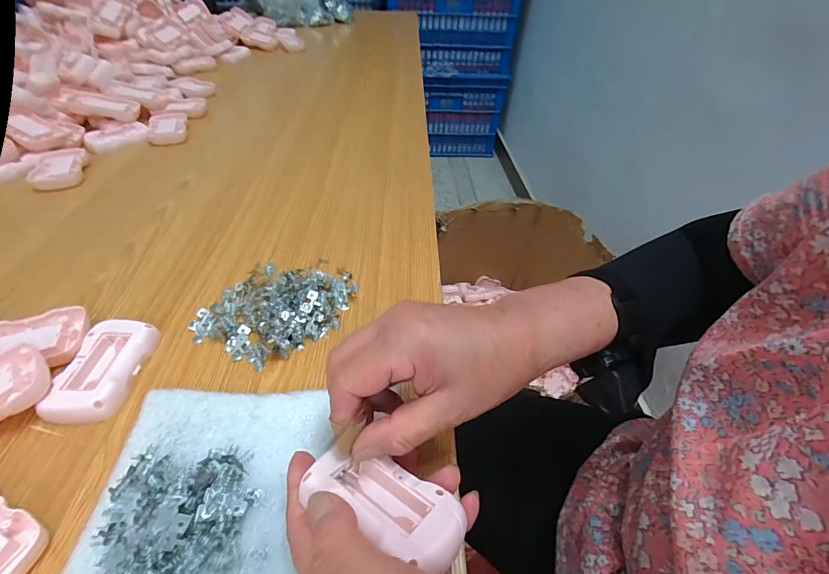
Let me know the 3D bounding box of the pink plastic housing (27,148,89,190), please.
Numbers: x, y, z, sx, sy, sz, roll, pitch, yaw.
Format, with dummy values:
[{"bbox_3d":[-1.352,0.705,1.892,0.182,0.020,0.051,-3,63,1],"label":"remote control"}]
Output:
[{"bbox_3d":[-0.485,-0.163,0.518,0.059,0.010,0.089,-14,48,-16],"label":"pink plastic housing"}]

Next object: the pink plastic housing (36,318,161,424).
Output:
[{"bbox_3d":[-0.246,0.064,0.301,0.049,0.019,0.084,1,46,-3],"label":"pink plastic housing"}]

